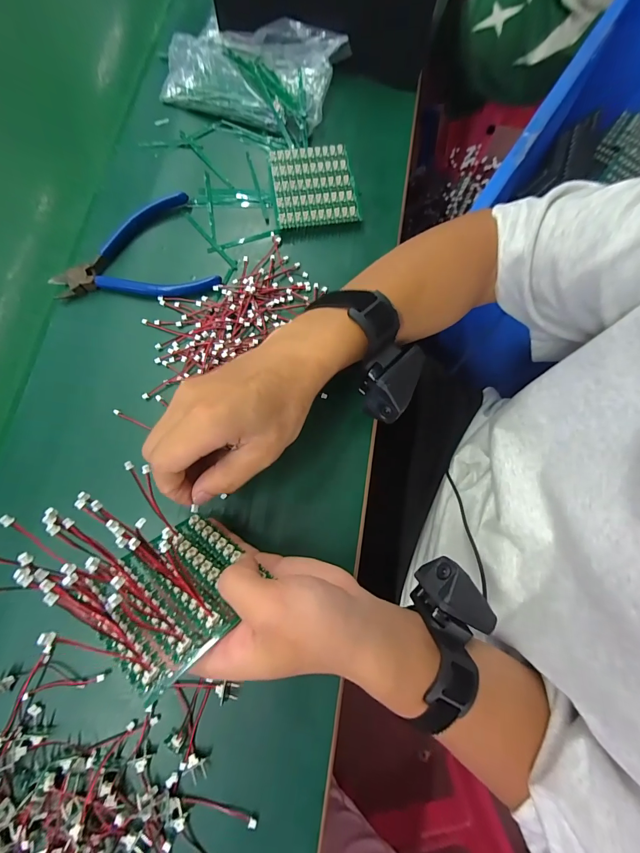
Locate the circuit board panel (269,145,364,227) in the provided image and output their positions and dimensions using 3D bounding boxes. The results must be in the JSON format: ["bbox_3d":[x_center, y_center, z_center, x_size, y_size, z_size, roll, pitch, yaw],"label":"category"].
[{"bbox_3d":[-0.007,-0.232,0.342,0.079,0.016,0.083,-10,77,-1],"label":"circuit board panel"}]

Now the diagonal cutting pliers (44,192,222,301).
[{"bbox_3d":[-0.172,-0.159,0.324,0.141,0.017,0.104,-14,77,-2],"label":"diagonal cutting pliers"}]

